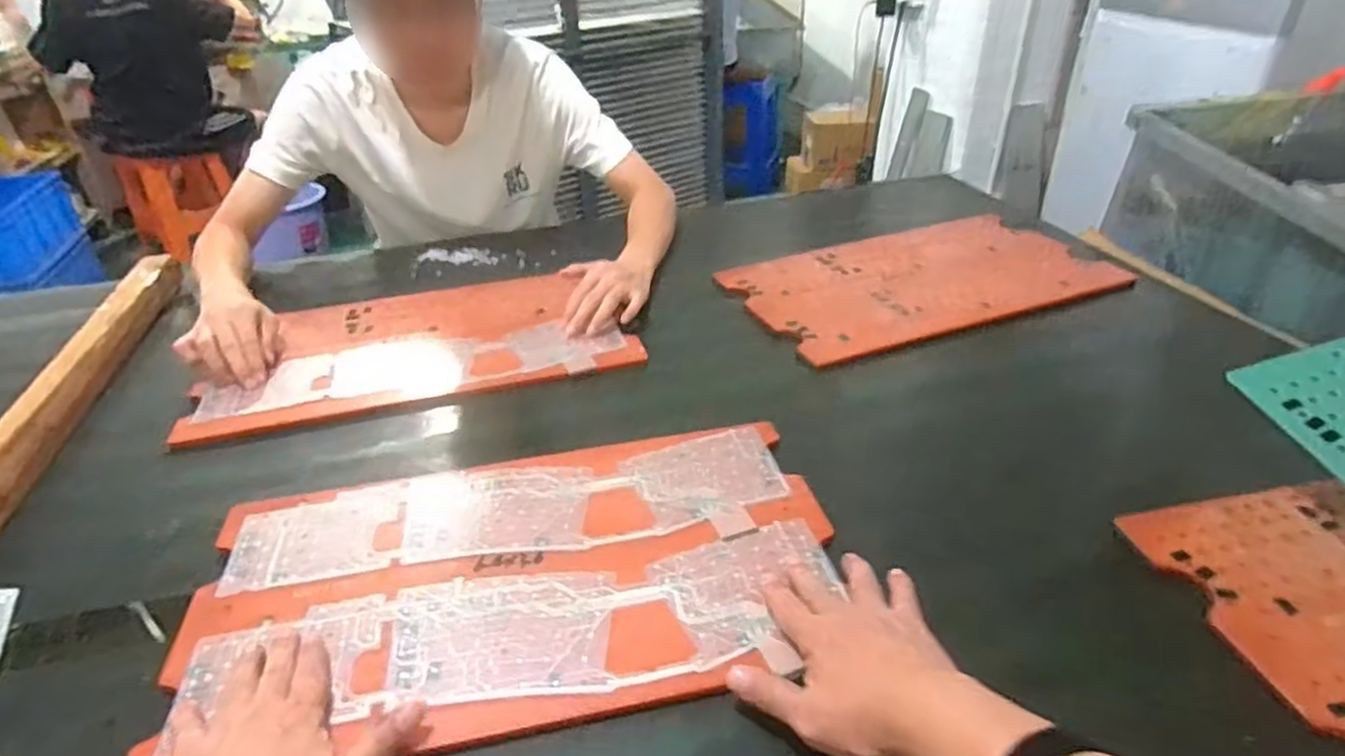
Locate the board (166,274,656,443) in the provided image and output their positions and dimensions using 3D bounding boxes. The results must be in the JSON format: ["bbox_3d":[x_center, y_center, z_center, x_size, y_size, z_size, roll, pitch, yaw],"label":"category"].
[{"bbox_3d":[-0.290,-0.049,0.869,0.462,0.009,0.262,-10,35,-10],"label":"board"}]

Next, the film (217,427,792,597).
[{"bbox_3d":[-0.125,0.109,0.611,0.436,0.006,0.122,-8,34,-9],"label":"film"}]

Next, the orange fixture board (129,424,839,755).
[{"bbox_3d":[-0.113,0.142,0.550,0.459,0.017,0.254,-9,35,-9],"label":"orange fixture board"}]

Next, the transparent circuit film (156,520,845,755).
[{"bbox_3d":[-0.097,0.170,0.504,0.427,0.009,0.109,-7,34,-8],"label":"transparent circuit film"}]

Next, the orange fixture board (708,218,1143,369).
[{"bbox_3d":[0.317,-0.127,0.951,0.454,0.012,0.262,-15,36,-17],"label":"orange fixture board"}]

